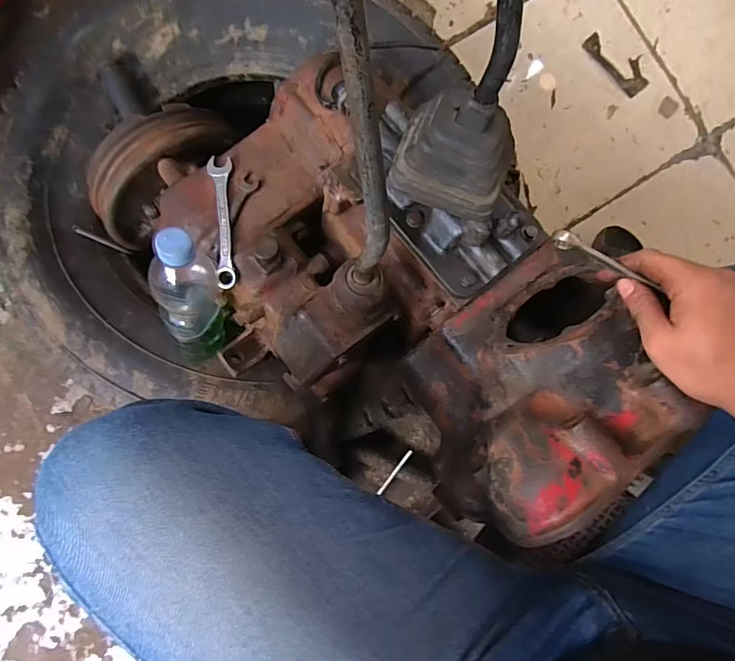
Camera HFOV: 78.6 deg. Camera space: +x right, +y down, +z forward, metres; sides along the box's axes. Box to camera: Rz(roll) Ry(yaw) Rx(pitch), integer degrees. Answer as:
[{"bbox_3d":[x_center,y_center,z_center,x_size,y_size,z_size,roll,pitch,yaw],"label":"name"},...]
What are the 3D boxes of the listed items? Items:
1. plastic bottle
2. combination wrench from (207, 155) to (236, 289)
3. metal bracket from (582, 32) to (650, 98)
[{"bbox_3d":[-0.198,-0.039,0.499,0.055,0.228,0.071,11,60,-3],"label":"plastic bottle"},{"bbox_3d":[-0.158,-0.121,0.497,0.026,0.009,0.148,-6,82,-10],"label":"combination wrench"},{"bbox_3d":[0.469,-0.503,0.840,0.063,0.007,0.137,-44,91,-5],"label":"metal bracket"}]

